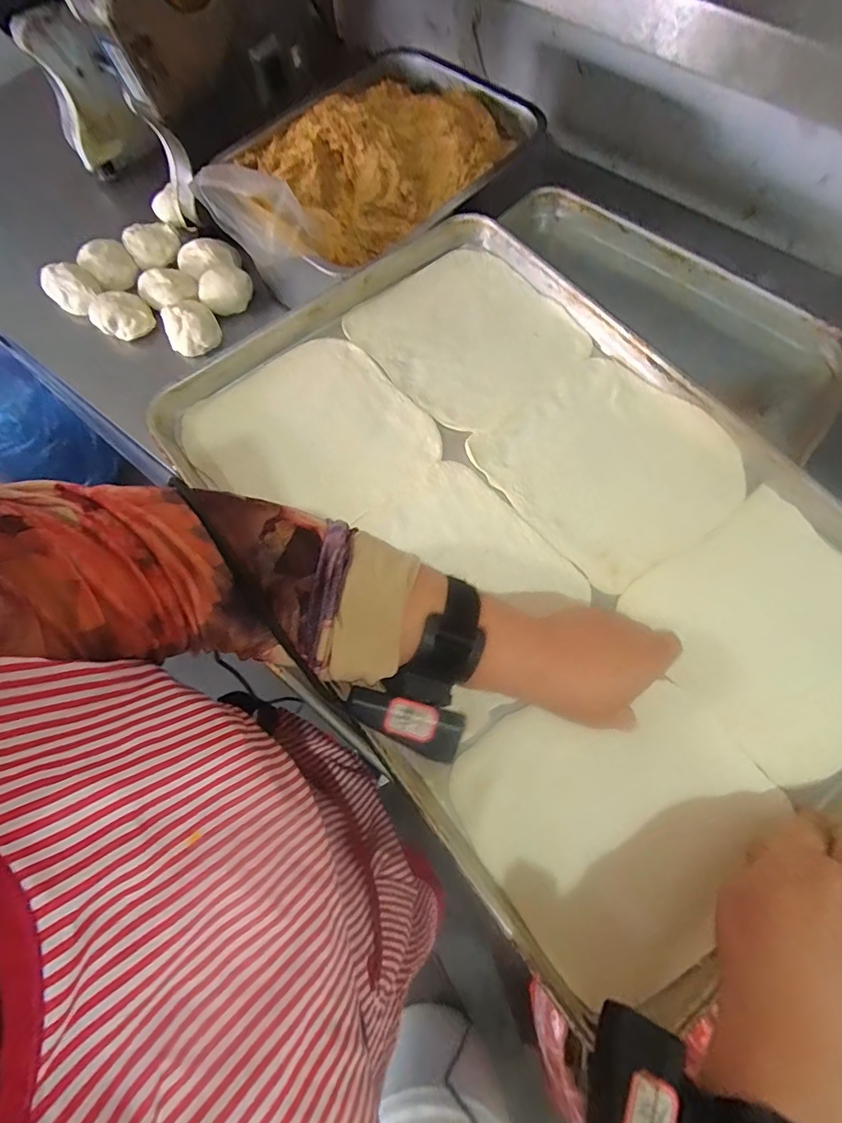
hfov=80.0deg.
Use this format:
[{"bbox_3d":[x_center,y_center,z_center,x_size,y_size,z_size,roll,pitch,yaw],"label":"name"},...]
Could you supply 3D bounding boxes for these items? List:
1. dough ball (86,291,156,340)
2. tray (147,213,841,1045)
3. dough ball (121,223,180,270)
[{"bbox_3d":[-0.395,-0.326,0.663,0.066,0.031,0.066,0,69,1],"label":"dough ball"},{"bbox_3d":[0.087,-0.034,0.419,0.399,0.033,0.591,-37,73,-14],"label":"tray"},{"bbox_3d":[-0.381,-0.450,0.713,0.067,0.029,0.056,-29,71,-9],"label":"dough ball"}]

